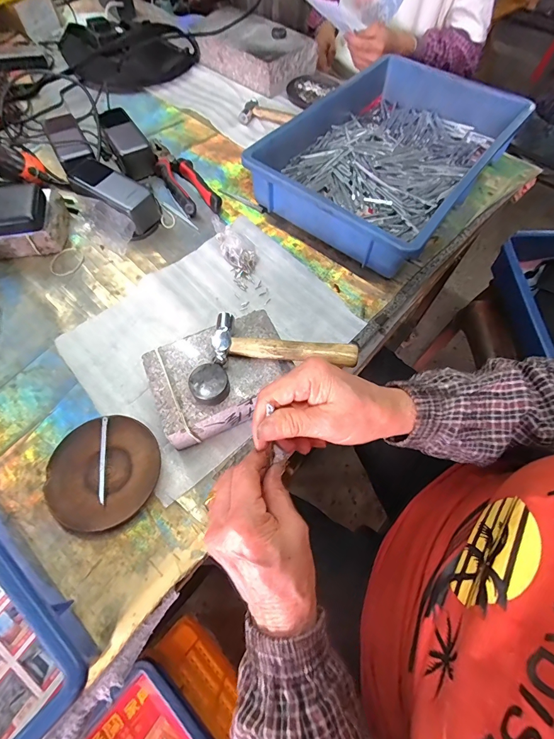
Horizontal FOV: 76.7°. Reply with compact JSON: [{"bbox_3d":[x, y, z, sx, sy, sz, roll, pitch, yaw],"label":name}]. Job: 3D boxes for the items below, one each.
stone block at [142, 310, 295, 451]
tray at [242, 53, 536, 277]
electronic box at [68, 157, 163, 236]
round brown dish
[{"bbox_3d":[-0.061,0.011,0.398,0.144,0.064,0.104,-23,67,-12],"label":"stone block"},{"bbox_3d":[0.188,-0.363,0.585,0.278,0.082,0.449,36,68,15],"label":"tray"},{"bbox_3d":[-0.245,-0.265,0.537,0.128,0.061,0.065,33,68,13],"label":"electronic box"},{"bbox_3d":[-0.182,0.108,0.373,0.110,0.016,0.113,1,64,-2],"label":"round brown dish"}]

